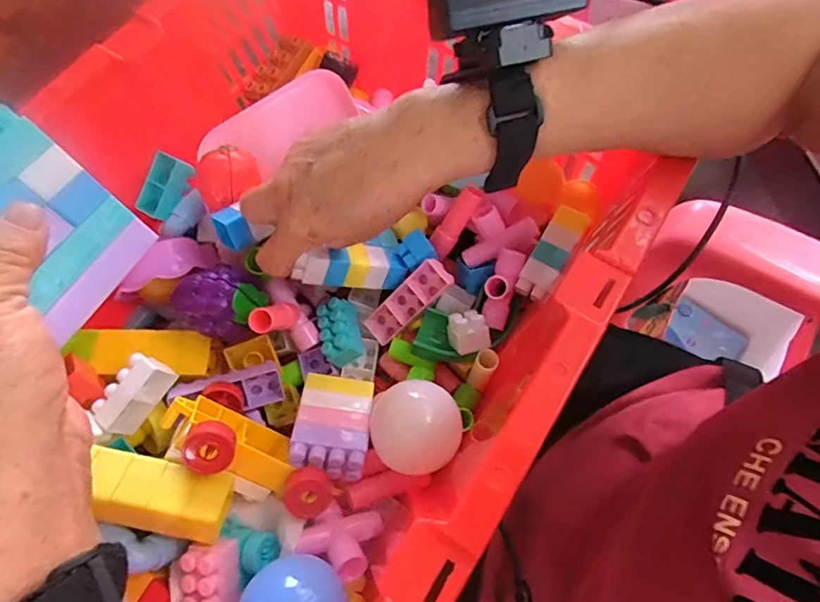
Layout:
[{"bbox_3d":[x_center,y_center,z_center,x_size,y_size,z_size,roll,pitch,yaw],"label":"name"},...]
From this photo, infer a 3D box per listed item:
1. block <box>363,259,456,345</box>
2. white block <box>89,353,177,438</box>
[{"bbox_3d":[-0.001,0.000,0.383,0.075,0.013,0.025,-43,68,21],"label":"block"},{"bbox_3d":[-0.176,0.058,0.332,0.024,0.024,0.049,31,73,15],"label":"white block"}]

